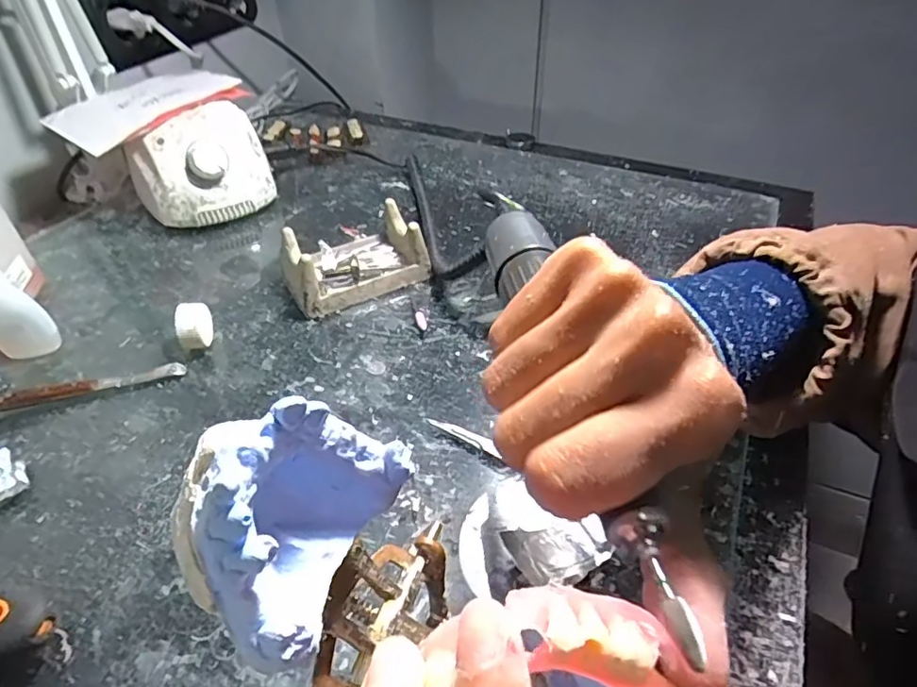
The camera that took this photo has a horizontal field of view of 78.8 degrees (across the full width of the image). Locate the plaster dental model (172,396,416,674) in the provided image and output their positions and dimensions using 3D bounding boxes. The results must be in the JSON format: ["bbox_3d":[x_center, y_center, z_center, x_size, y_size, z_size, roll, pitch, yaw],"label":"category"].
[{"bbox_3d":[-0.044,0.043,0.155,0.037,0.056,0.063,14,44,37],"label":"plaster dental model"}]

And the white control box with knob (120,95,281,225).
[{"bbox_3d":[-0.220,-0.150,0.484,0.108,0.080,0.072,-24,47,-25],"label":"white control box with knob"}]

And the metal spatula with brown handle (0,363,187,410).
[{"bbox_3d":[-0.251,0.032,0.330,0.163,0.014,0.012,-14,44,-15],"label":"metal spatula with brown handle"}]

